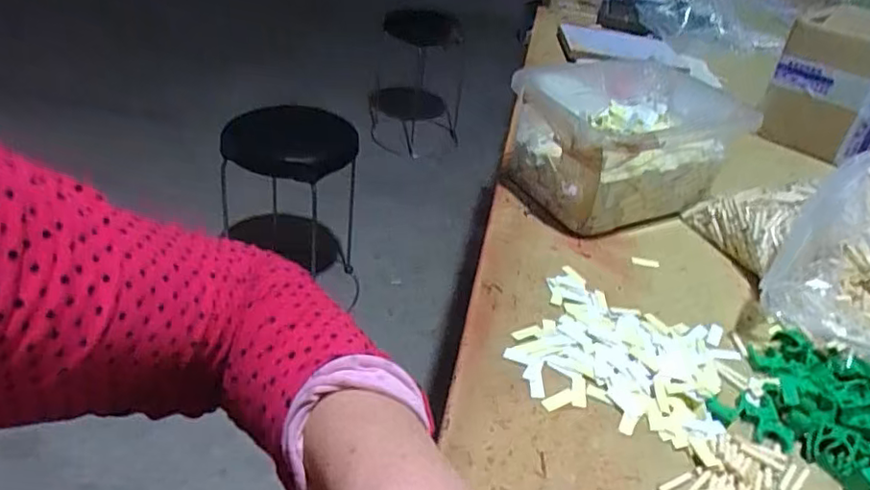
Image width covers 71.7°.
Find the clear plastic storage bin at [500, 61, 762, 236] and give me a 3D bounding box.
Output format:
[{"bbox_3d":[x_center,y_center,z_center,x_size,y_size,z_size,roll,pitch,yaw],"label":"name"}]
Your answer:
[{"bbox_3d":[0.221,-0.118,0.698,0.269,0.121,0.189,-15,41,-27],"label":"clear plastic storage bin"}]

